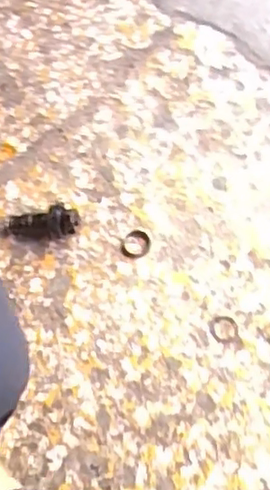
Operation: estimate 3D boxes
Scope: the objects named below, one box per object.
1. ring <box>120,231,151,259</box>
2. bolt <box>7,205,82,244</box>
[{"bbox_3d":[0.001,-0.001,0.658,0.029,0.004,0.029,-1,65,2],"label":"ring"},{"bbox_3d":[-0.091,-0.021,0.654,0.070,0.035,0.027,0,65,2],"label":"bolt"}]

